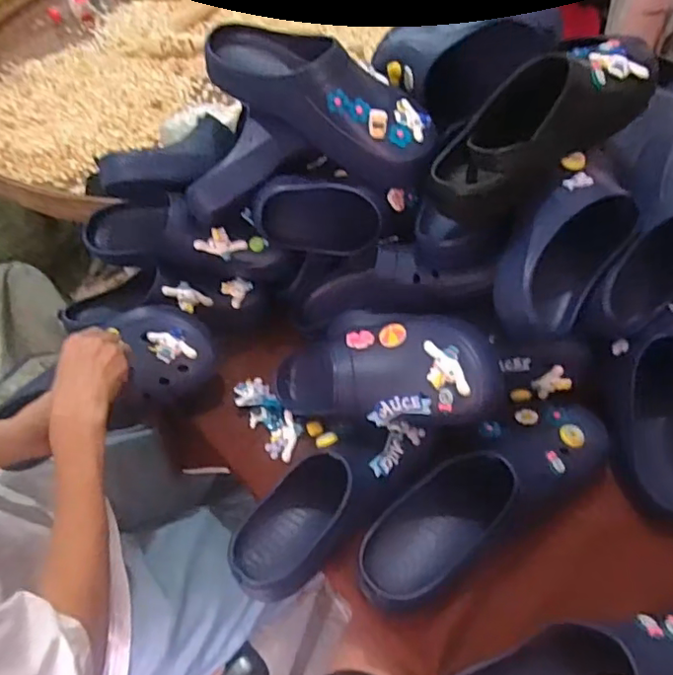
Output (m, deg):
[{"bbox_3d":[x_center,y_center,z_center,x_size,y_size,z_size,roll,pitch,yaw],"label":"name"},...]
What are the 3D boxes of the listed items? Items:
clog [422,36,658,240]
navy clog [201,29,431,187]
[{"bbox_3d":[0.210,-0.222,0.596,0.260,0.123,0.093,-38,53,9],"label":"clog"},{"bbox_3d":[-0.016,-0.293,0.670,0.296,0.104,0.094,34,61,11],"label":"navy clog"}]

